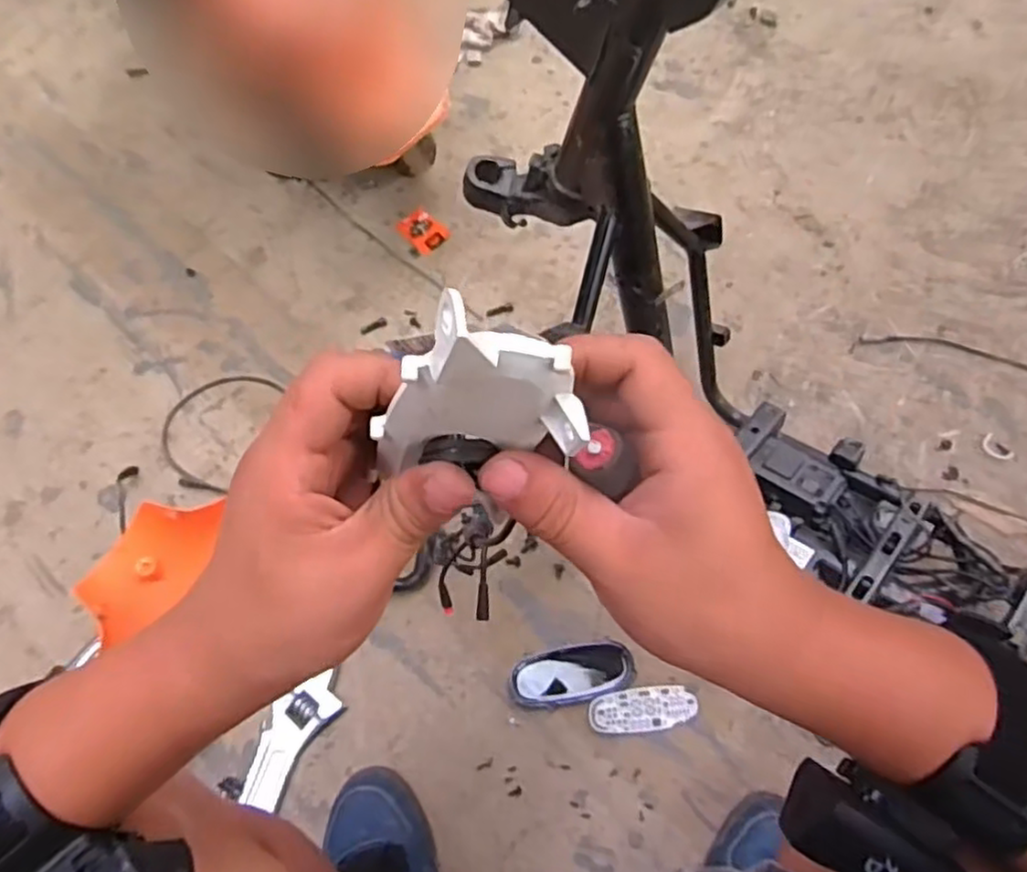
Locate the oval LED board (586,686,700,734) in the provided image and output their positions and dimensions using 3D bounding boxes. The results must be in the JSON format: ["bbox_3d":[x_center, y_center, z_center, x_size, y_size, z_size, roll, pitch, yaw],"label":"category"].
[{"bbox_3d":[0.135,0.286,0.738,0.109,0.005,0.044,-9,79,6],"label":"oval LED board"}]

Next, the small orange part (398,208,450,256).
[{"bbox_3d":[-0.133,-0.301,1.031,0.047,0.006,0.073,-42,71,-14],"label":"small orange part"}]

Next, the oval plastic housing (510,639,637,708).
[{"bbox_3d":[0.062,0.254,0.757,0.129,0.014,0.057,-10,67,-1],"label":"oval plastic housing"}]

